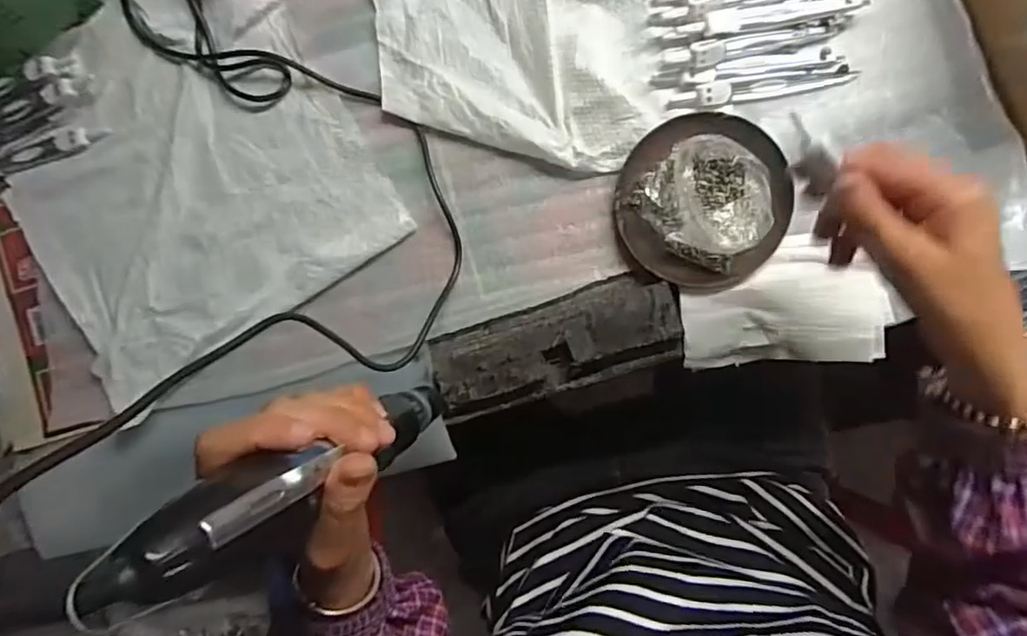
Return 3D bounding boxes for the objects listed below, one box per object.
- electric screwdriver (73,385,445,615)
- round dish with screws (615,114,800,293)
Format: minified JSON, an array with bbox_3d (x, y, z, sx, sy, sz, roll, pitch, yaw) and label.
[{"bbox_3d":[-0.090,0.068,0.286,0.033,0.219,0.030,-4,97,21],"label":"electric screwdriver"},{"bbox_3d":[0.131,-0.080,0.416,0.114,0.032,0.116,0,90,6],"label":"round dish with screws"}]

